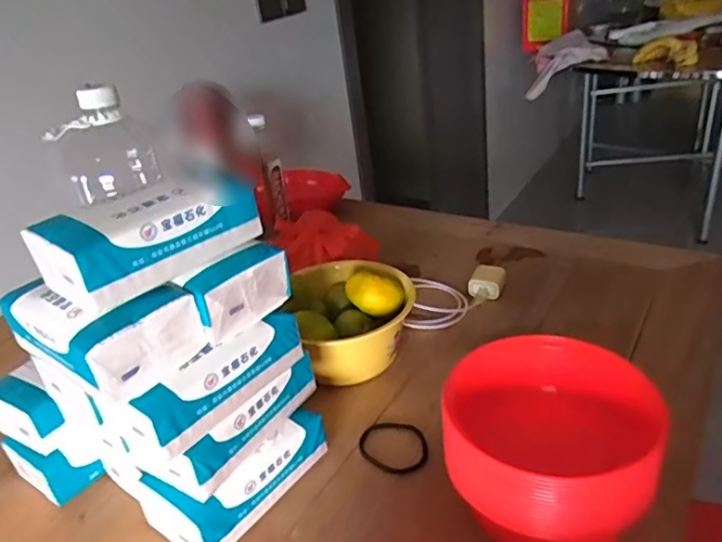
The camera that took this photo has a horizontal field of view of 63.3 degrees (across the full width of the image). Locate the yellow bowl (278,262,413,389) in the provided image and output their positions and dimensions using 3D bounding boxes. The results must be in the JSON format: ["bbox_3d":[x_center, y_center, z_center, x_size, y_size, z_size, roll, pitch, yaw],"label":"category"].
[{"bbox_3d":[-0.007,0.061,0.716,0.146,0.099,0.151,-5,29,3],"label":"yellow bowl"}]

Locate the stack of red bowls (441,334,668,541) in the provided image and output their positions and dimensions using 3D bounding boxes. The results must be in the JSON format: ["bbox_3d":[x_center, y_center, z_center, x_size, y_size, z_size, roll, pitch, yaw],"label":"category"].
[{"bbox_3d":[0.159,0.155,0.503,0.162,0.116,0.165,5,32,25],"label":"stack of red bowls"}]

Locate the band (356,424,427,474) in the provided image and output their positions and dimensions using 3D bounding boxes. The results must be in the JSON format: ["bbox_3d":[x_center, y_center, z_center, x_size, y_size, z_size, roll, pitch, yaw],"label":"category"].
[{"bbox_3d":[0.036,0.180,0.602,0.064,0.006,0.072,-30,37,-35],"label":"band"}]

